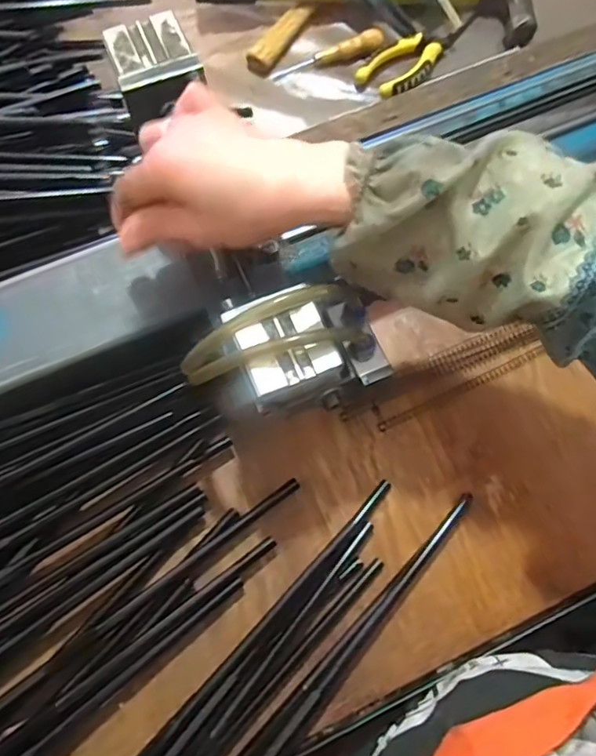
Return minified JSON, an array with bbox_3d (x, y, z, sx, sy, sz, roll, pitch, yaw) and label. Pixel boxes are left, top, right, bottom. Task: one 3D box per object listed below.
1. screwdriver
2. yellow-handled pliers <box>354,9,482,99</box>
[{"bbox_3d":[0.030,-0.320,0.573,0.113,0.017,0.020,-20,76,-7],"label":"screwdriver"},{"bbox_3d":[0.129,-0.328,0.576,0.150,0.021,0.050,-40,79,-11],"label":"yellow-handled pliers"}]

